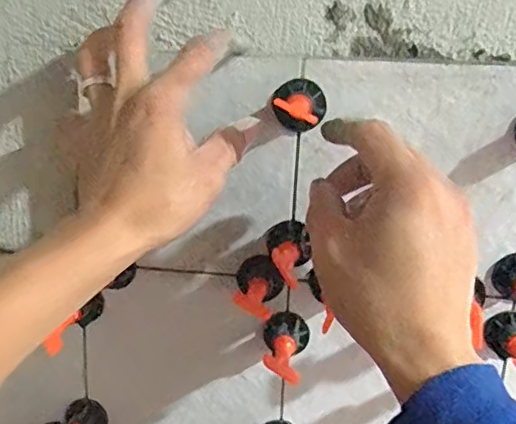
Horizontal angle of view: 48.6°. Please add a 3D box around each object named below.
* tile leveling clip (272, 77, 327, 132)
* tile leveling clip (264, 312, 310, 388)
[{"bbox_3d":[0.025,-0.064,0.350,0.032,0.031,0.039,3,14,3],"label":"tile leveling clip"},{"bbox_3d":[0.019,0.092,0.381,0.031,0.030,0.053,3,14,3],"label":"tile leveling clip"}]

